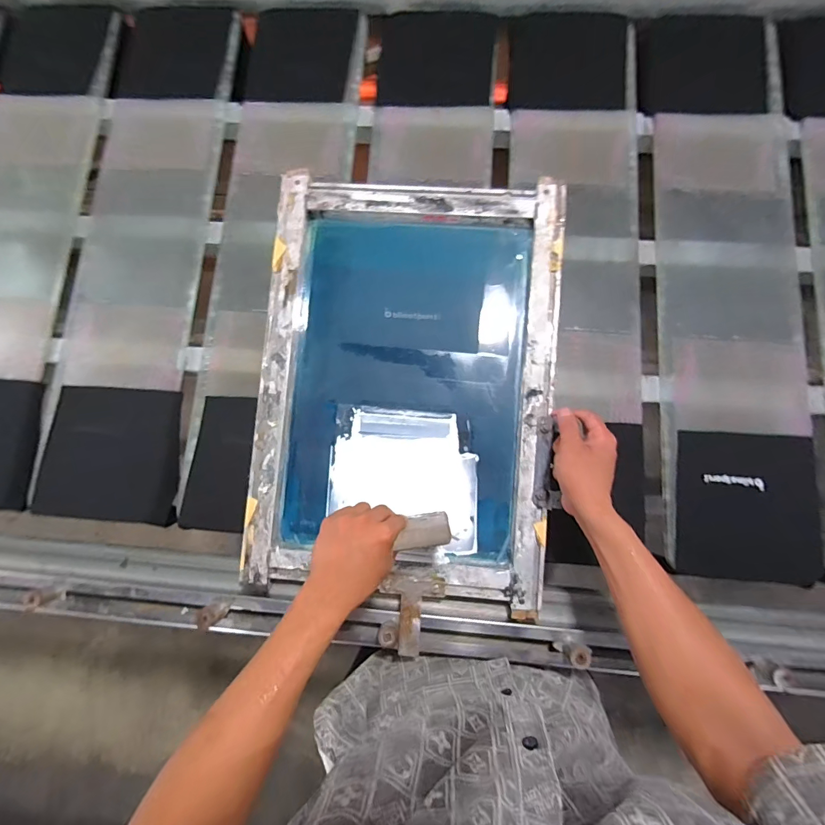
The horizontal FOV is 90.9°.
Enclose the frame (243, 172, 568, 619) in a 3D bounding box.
[{"bbox_3d":[-0.010,-0.039,0.549,0.386,0.059,0.536,5,89,5],"label":"frame"}]

